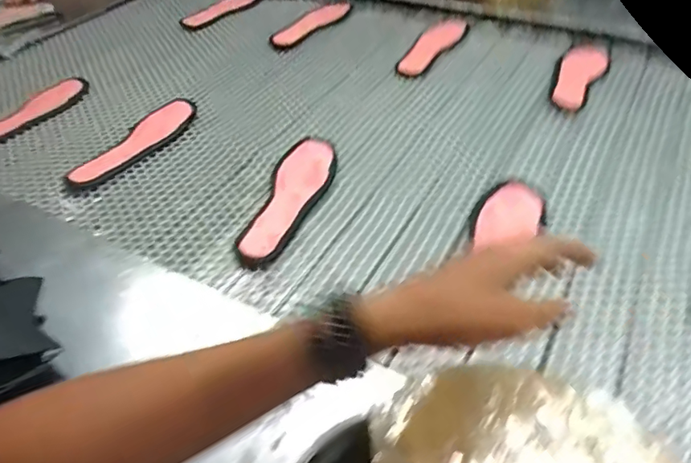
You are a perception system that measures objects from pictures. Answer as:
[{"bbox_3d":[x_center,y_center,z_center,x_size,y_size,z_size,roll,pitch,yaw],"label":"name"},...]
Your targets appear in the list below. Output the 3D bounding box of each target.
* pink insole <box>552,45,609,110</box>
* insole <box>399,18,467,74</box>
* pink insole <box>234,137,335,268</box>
[{"bbox_3d":[0.408,-0.276,0.878,0.068,0.010,0.250,21,49,23],"label":"pink insole"},{"bbox_3d":[0.172,-0.372,1.005,0.069,0.004,0.259,21,49,24],"label":"insole"},{"bbox_3d":[-0.070,-0.048,0.671,0.077,0.017,0.239,7,44,11],"label":"pink insole"}]

